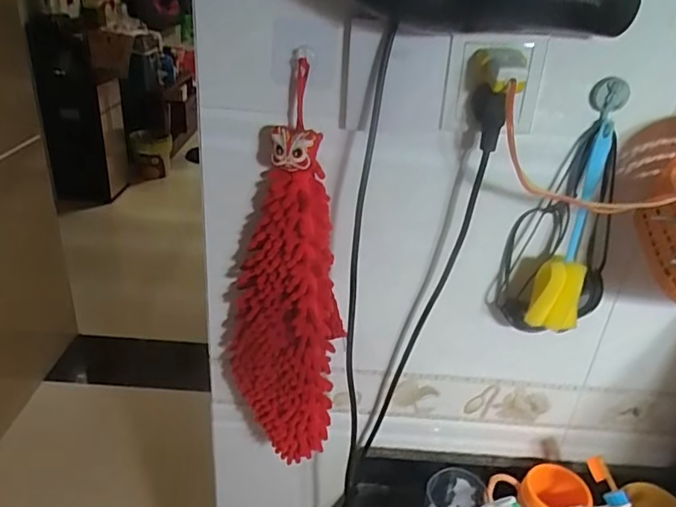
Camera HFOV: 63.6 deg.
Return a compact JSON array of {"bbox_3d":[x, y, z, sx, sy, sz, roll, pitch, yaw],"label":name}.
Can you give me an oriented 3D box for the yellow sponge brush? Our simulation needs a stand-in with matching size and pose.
[{"bbox_3d":[0.230,-0.019,0.522,0.045,0.190,0.066,19,33,22],"label":"yellow sponge brush"}]

